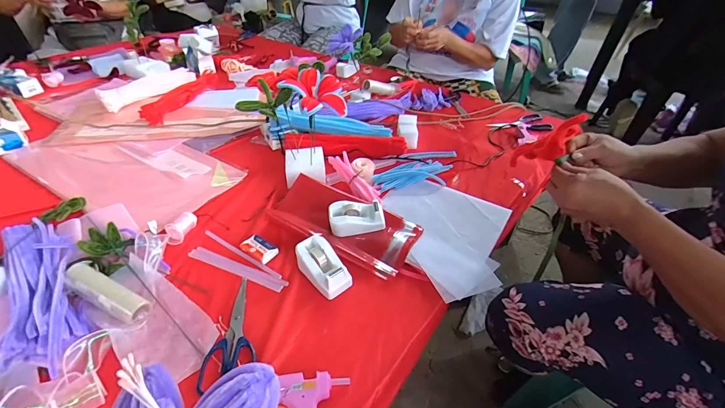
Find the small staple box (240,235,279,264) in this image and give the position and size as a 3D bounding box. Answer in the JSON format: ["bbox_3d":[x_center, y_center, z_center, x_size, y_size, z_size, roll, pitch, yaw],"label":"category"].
[{"bbox_3d":[-0.183,0.080,0.595,0.064,0.014,0.038,22,46,23],"label":"small staple box"}]

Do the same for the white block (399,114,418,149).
[{"bbox_3d":[0.119,-0.195,0.880,0.052,0.042,0.097,4,41,3],"label":"white block"}]

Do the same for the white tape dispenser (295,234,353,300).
[{"bbox_3d":[-0.066,0.101,0.550,0.055,0.048,0.101,-27,48,-28],"label":"white tape dispenser"}]

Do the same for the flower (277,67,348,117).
[{"bbox_3d":[-0.088,-0.203,0.617,0.110,0.065,0.078,-22,46,-24],"label":"flower"}]

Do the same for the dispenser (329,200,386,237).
[{"bbox_3d":[-0.011,0.023,0.625,0.102,0.040,0.051,-6,42,-7],"label":"dispenser"}]

